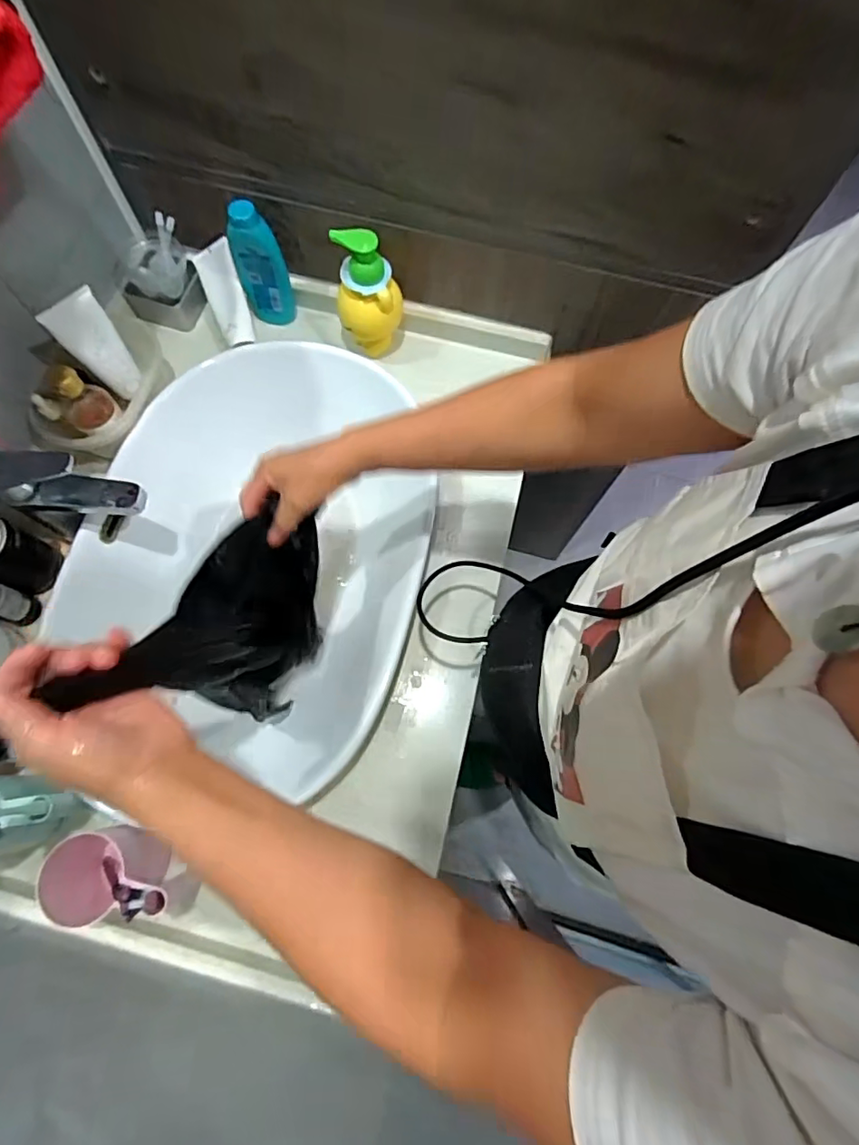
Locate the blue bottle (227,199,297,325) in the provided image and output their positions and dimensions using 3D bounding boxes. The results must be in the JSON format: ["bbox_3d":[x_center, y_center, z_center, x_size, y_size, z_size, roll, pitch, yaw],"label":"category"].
[{"bbox_3d":[-0.218,-0.395,0.703,0.060,0.162,0.033,-21,74,-8],"label":"blue bottle"}]

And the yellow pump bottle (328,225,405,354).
[{"bbox_3d":[-0.078,-0.355,0.696,0.080,0.158,0.062,-2,73,-3],"label":"yellow pump bottle"}]

